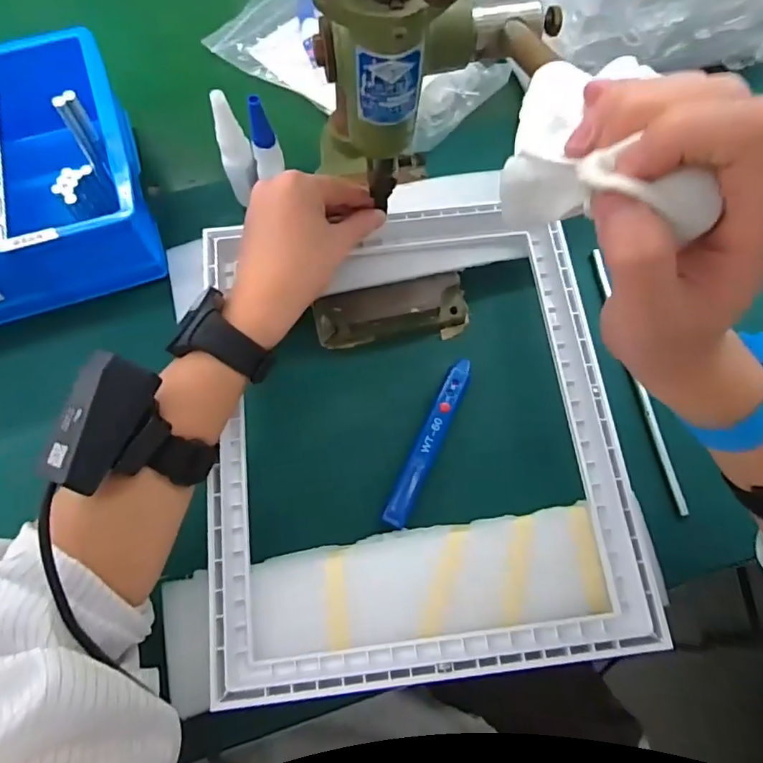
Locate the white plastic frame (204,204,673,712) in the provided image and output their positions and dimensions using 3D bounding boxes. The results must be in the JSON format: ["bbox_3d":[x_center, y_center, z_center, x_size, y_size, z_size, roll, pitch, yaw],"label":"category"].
[{"bbox_3d":[0.022,0.024,0.373,0.278,0.030,0.328,-6,72,-3],"label":"white plastic frame"}]

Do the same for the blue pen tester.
[{"bbox_3d":[0.037,0.046,0.413,0.019,0.012,0.139,24,73,6],"label":"blue pen tester"}]

